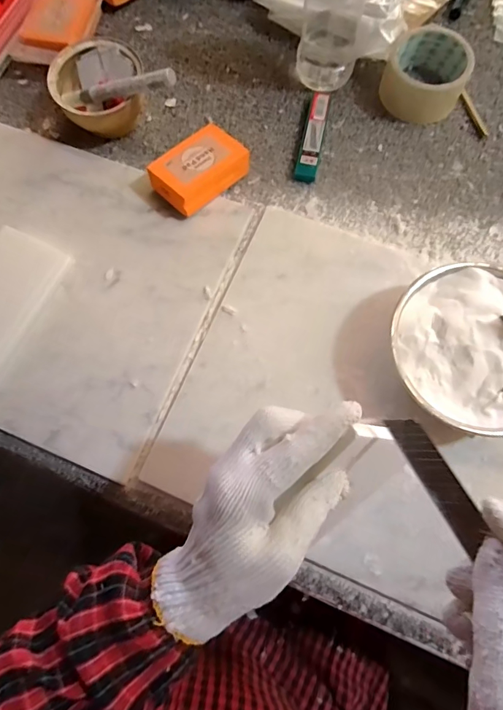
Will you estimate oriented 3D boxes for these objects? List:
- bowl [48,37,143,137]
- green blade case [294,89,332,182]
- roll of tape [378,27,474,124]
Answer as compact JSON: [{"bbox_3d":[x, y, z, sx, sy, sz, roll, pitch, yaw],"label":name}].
[{"bbox_3d":[-0.166,-0.289,0.474,0.092,0.056,0.099,0,74,1],"label":"bowl"},{"bbox_3d":[0.069,-0.247,0.478,0.023,0.012,0.114,11,75,4],"label":"green blade case"},{"bbox_3d":[0.193,-0.310,0.471,0.086,0.044,0.084,0,74,1],"label":"roll of tape"}]

